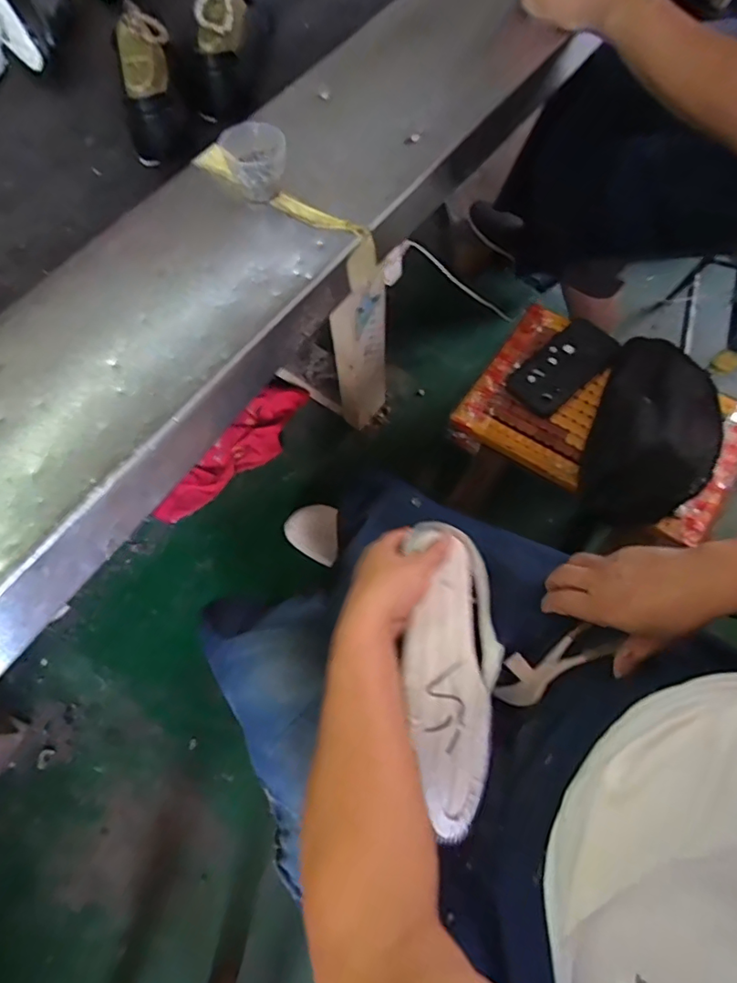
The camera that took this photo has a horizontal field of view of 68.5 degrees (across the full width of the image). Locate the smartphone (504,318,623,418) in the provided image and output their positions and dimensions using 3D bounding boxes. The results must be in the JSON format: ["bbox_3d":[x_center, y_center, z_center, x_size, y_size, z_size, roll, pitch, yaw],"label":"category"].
[{"bbox_3d":[0.277,-0.179,0.770,0.173,0.014,0.080,-40,73,-14],"label":"smartphone"}]

